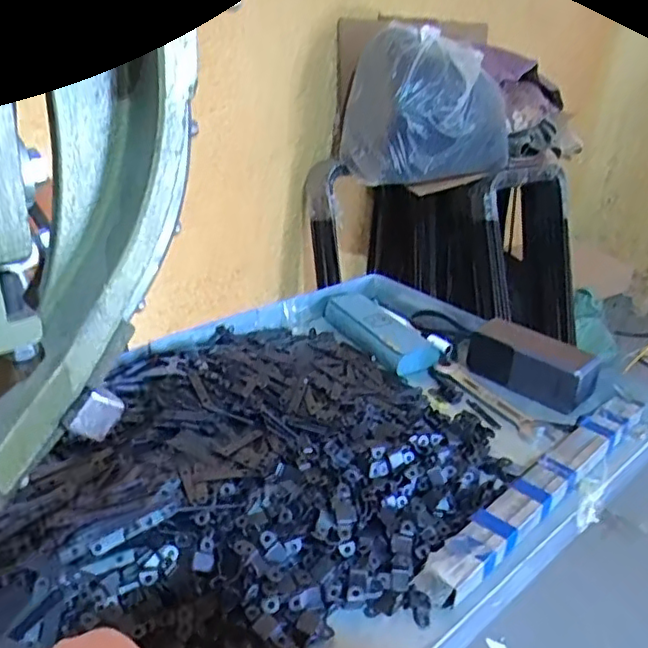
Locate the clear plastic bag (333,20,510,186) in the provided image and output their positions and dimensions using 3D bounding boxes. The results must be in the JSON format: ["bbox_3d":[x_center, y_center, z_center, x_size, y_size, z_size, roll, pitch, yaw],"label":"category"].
[{"bbox_3d":[0.234,-0.487,1.457,0.384,0.311,0.198,9,26,8],"label":"clear plastic bag"}]

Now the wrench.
[{"bbox_3d":[0.174,0.075,0.679,0.030,0.008,0.152,-9,29,-26],"label":"wrench"}]

